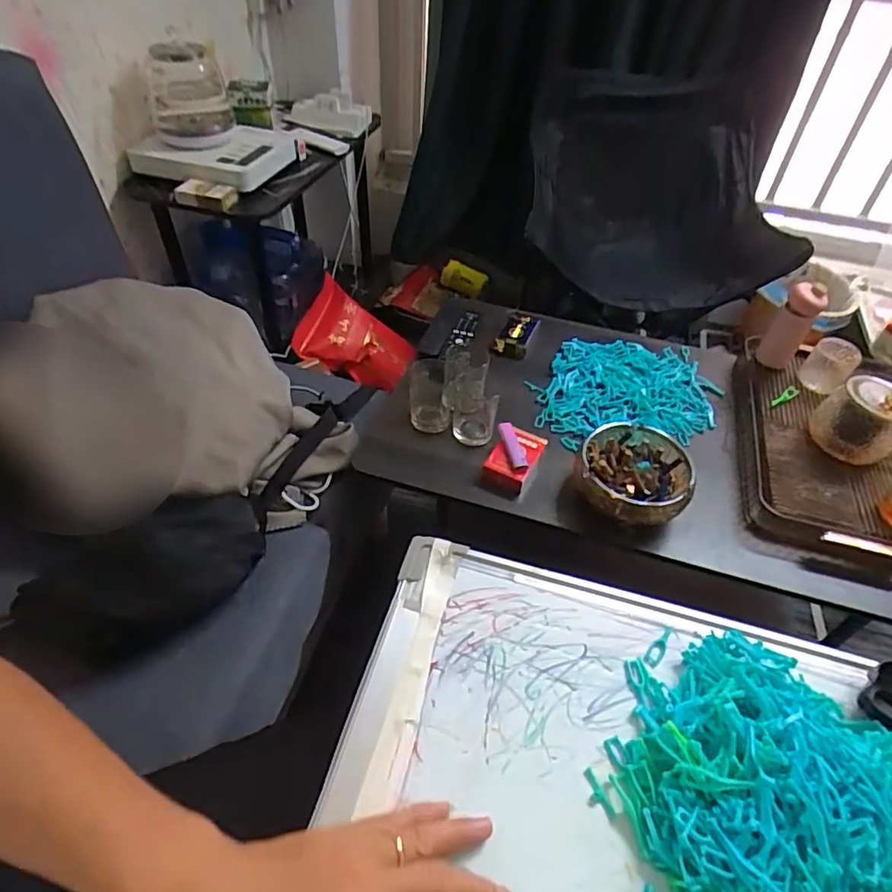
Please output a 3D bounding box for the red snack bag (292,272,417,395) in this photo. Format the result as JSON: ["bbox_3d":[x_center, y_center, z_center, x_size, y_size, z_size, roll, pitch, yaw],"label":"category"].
[{"bbox_3d":[-0.197,-0.252,1.353,0.273,0.059,0.215,27,75,-18],"label":"red snack bag"}]

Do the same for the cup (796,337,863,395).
[{"bbox_3d":[0.575,-0.120,0.871,0.063,0.063,0.058,34,53,26],"label":"cup"}]

